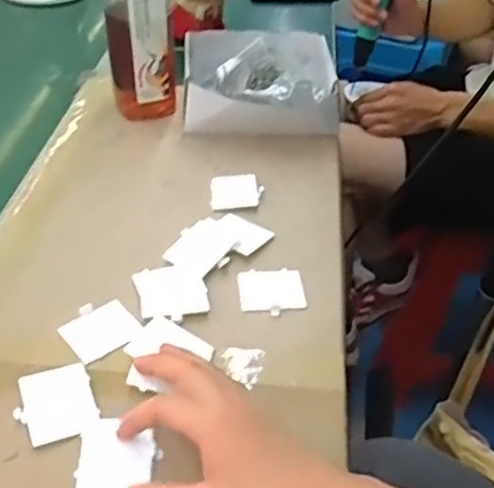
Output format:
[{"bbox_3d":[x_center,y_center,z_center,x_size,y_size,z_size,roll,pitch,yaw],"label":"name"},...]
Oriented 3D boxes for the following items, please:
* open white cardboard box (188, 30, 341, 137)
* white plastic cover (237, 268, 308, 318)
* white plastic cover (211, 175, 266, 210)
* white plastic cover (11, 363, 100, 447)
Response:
[{"bbox_3d":[0.019,-0.219,0.833,0.196,0.051,0.211,0,40,-4],"label":"open white cardboard box"},{"bbox_3d":[0.022,0.041,0.577,0.057,0.004,0.058,-2,40,-7],"label":"white plastic cover"},{"bbox_3d":[-0.011,-0.057,0.689,0.055,0.007,0.054,-3,40,-7],"label":"white plastic cover"},{"bbox_3d":[-0.138,0.115,0.464,0.053,0.006,0.059,-14,43,-20],"label":"white plastic cover"}]

